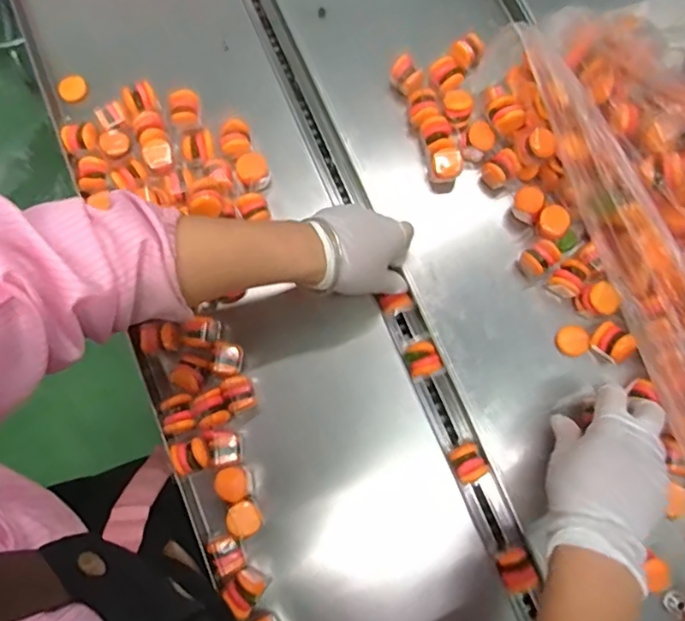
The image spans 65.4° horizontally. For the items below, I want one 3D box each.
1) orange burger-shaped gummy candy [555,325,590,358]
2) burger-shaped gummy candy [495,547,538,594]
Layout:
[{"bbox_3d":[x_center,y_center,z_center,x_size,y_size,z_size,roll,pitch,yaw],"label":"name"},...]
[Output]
[{"bbox_3d":[0.218,0.029,0.506,0.028,0.011,0.028,-15,77,-2],"label":"orange burger-shaped gummy candy"},{"bbox_3d":[0.154,0.228,0.471,0.027,0.025,0.032,-14,77,-2],"label":"burger-shaped gummy candy"}]

